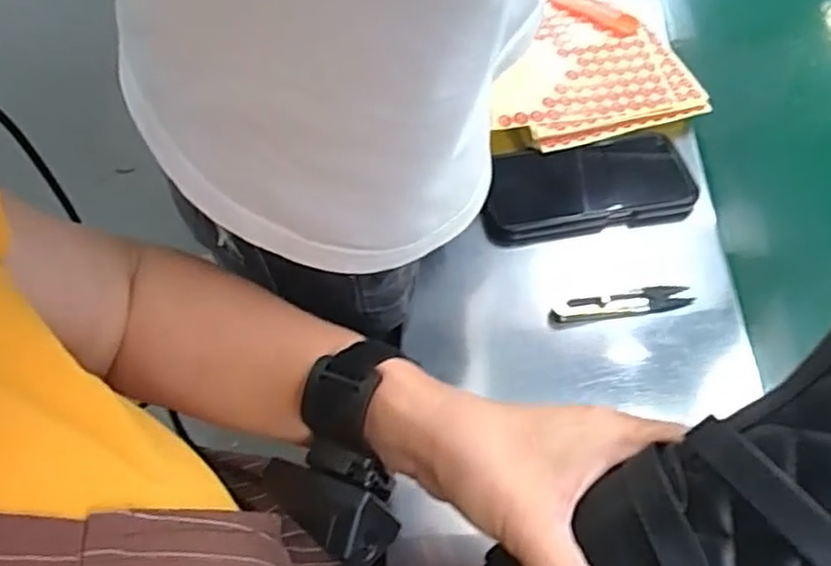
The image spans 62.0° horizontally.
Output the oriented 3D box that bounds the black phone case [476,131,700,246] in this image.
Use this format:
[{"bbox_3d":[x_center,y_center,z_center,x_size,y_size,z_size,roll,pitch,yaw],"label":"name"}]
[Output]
[{"bbox_3d":[0.136,-0.076,0.554,0.171,0.017,0.084,-9,56,-3],"label":"black phone case"}]

